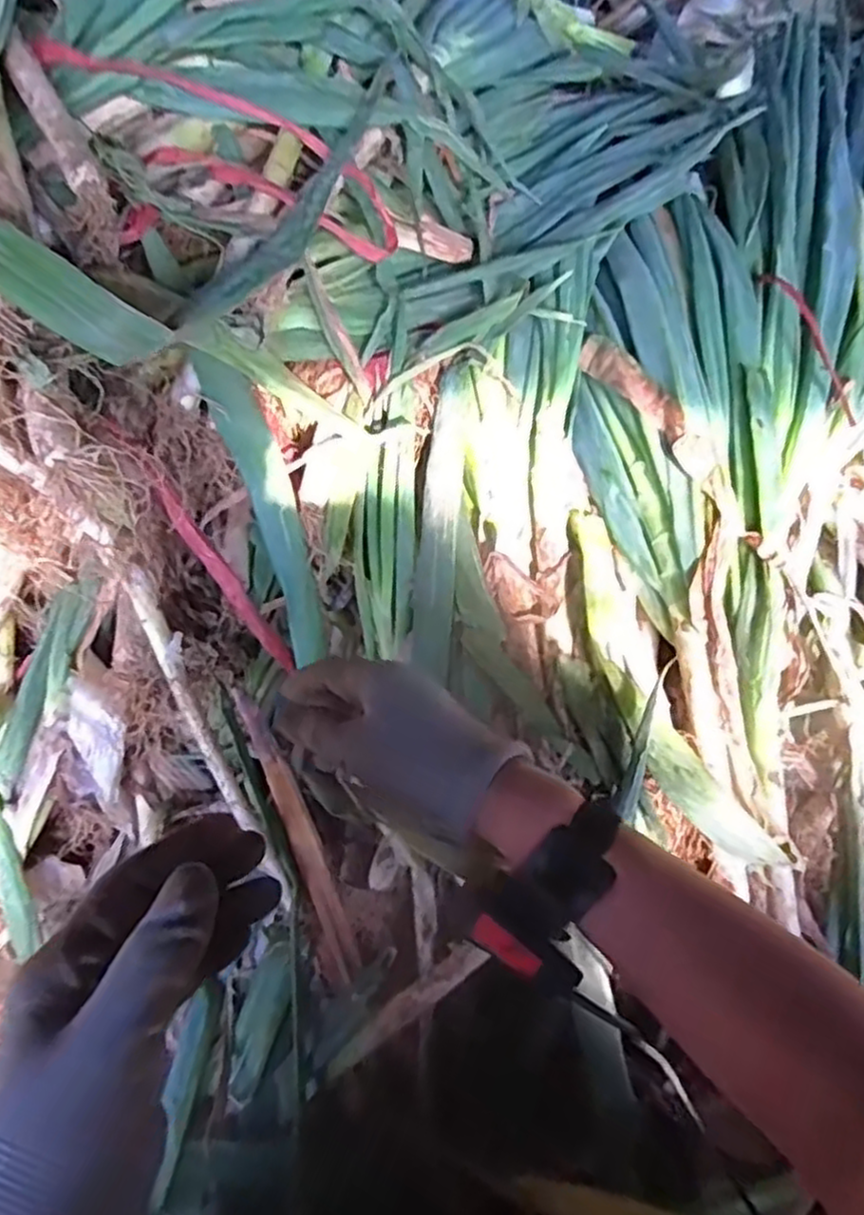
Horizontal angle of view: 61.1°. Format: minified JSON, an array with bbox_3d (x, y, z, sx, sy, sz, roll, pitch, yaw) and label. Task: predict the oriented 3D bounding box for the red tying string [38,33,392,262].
[{"bbox_3d":[-0.156,-0.360,0.568,0.284,0.032,0.083,17,77,-16],"label":"red tying string"}]

